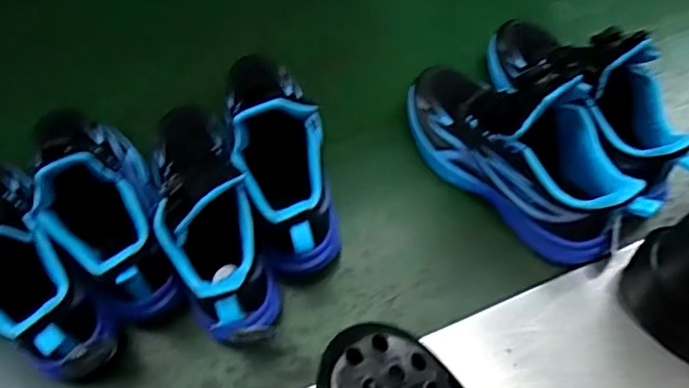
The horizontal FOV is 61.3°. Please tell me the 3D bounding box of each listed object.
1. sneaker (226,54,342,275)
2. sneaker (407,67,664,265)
[{"bbox_3d":[-0.066,-0.057,0.585,0.085,0.145,0.263,-13,62,-5],"label":"sneaker"},{"bbox_3d":[0.168,-0.059,0.573,0.102,0.144,0.267,-40,68,-18],"label":"sneaker"}]

